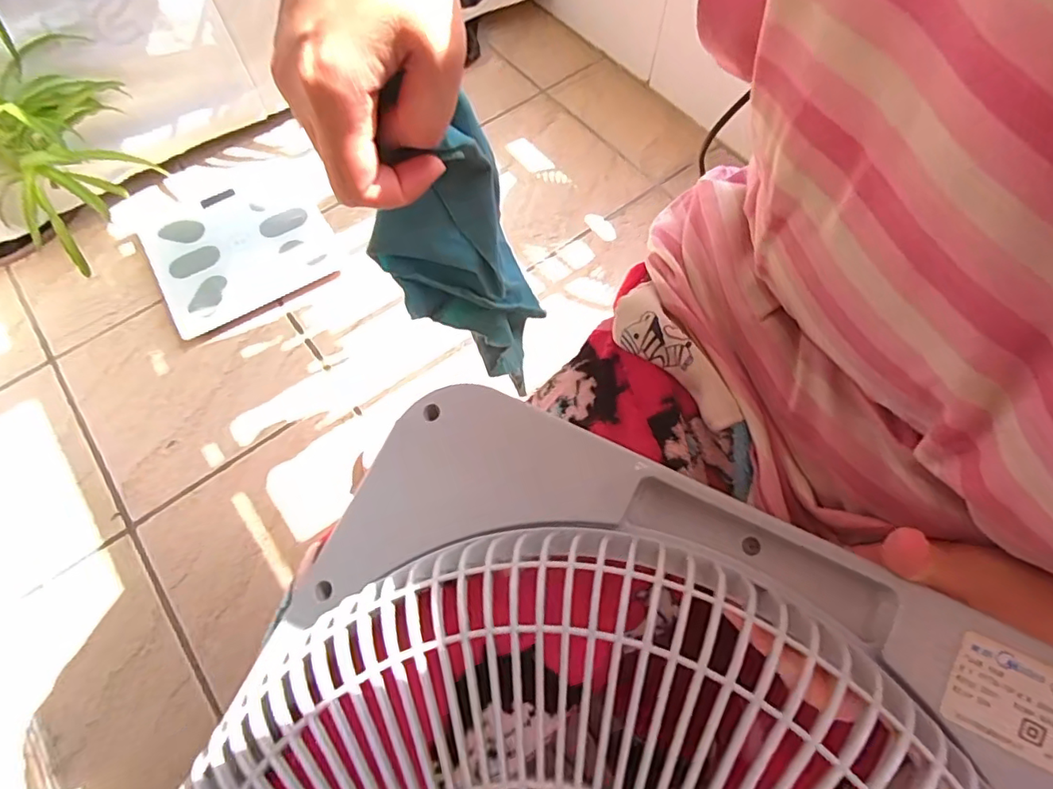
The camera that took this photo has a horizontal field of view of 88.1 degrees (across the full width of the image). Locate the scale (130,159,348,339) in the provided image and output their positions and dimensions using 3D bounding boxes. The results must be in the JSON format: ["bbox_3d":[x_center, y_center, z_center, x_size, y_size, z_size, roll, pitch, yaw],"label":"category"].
[{"bbox_3d":[-0.451,-0.246,0.849,0.258,0.022,0.280,-30,68,-13],"label":"scale"}]

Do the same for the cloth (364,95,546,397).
[{"bbox_3d":[-0.033,-0.068,0.314,0.074,0.168,0.036,-39,53,-16],"label":"cloth"}]

